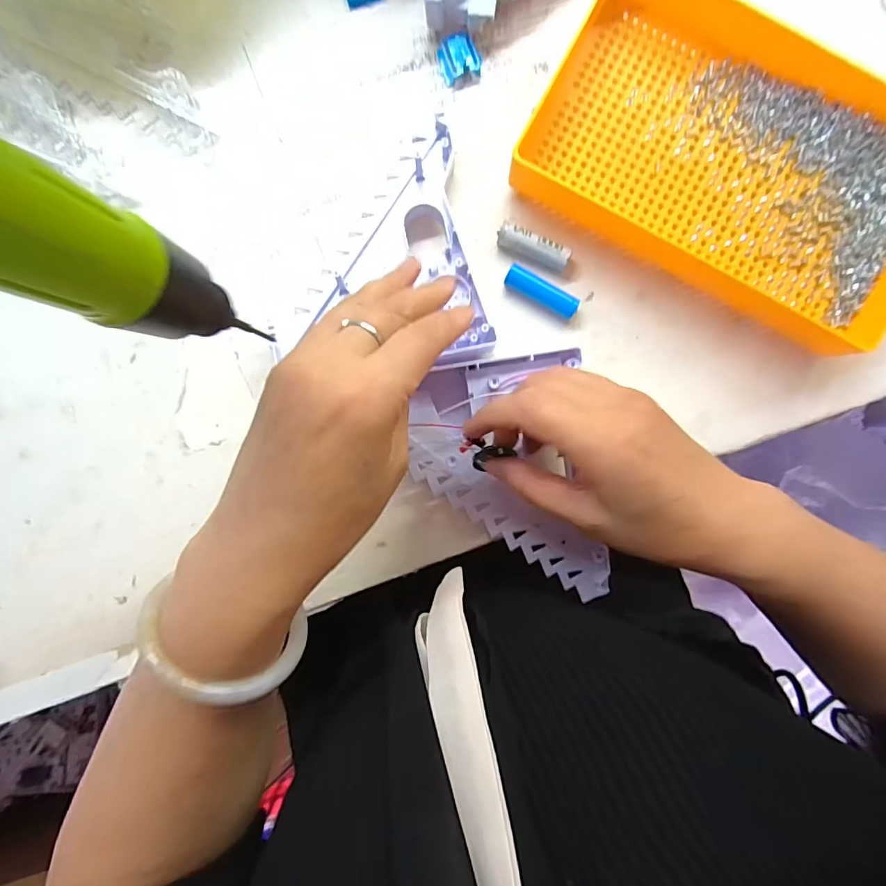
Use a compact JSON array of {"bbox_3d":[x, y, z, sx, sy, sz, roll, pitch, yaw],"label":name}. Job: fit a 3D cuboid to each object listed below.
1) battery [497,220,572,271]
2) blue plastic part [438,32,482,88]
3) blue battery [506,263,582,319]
[{"bbox_3d":[0.058,-0.126,0.314,0.047,0.013,0.015,24,91,-2],"label":"battery"},{"bbox_3d":[0.010,-0.249,0.315,0.025,0.009,0.025,-23,92,-1],"label":"blue plastic part"},{"bbox_3d":[0.065,-0.099,0.315,0.050,0.013,0.017,28,91,-2],"label":"blue battery"}]

